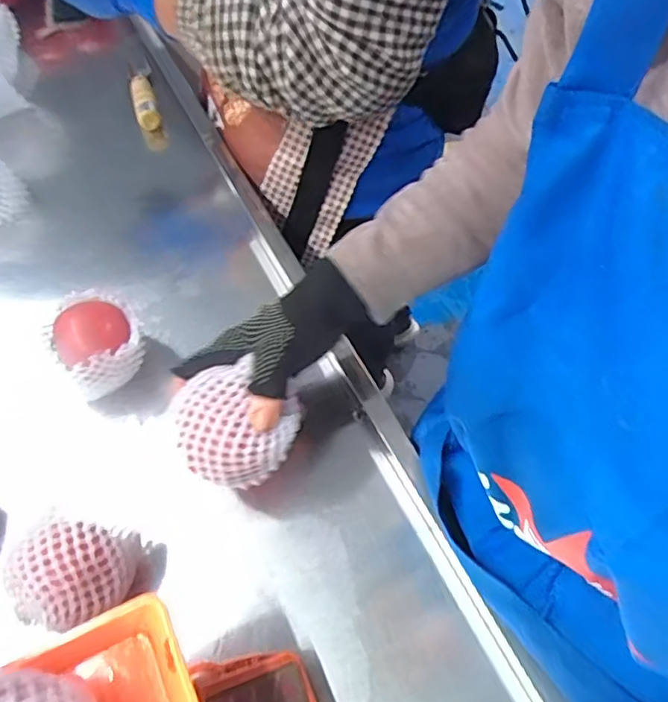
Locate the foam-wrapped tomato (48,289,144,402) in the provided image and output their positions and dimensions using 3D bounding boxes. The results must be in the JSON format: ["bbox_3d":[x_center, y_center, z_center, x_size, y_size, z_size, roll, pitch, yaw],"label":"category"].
[{"bbox_3d":[-0.201,-0.002,0.504,0.074,0.074,0.080,-34,66,-19],"label":"foam-wrapped tomato"}]

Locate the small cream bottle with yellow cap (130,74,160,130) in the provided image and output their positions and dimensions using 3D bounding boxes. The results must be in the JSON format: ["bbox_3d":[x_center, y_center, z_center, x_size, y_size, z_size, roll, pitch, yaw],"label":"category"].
[{"bbox_3d":[-0.226,-0.296,0.692,0.025,0.025,0.081,-16,62,-10],"label":"small cream bottle with yellow cap"}]

